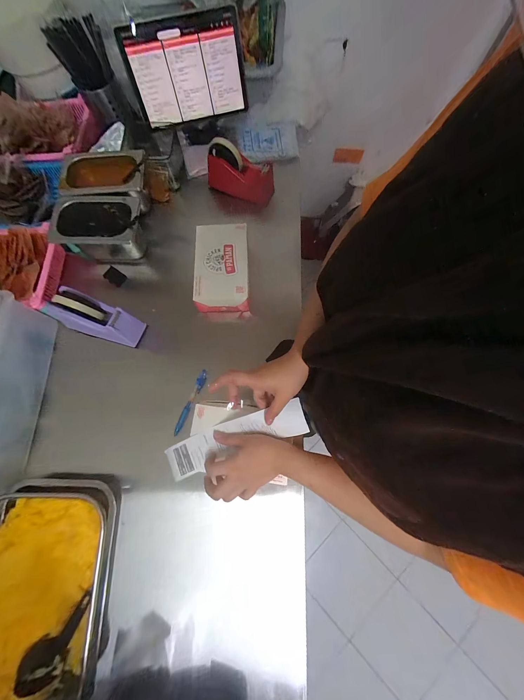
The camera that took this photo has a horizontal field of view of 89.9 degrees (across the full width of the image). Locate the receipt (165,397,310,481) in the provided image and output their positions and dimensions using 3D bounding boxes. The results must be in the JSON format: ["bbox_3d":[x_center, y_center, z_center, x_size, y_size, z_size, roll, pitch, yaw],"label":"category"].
[{"bbox_3d":[-0.045,0.145,0.429,0.242,0.018,0.058,-23,75,10],"label":"receipt"}]

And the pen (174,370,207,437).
[{"bbox_3d":[-0.140,0.102,0.516,0.014,0.008,0.132,23,77,7],"label":"pen"}]

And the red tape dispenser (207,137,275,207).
[{"bbox_3d":[-0.050,-0.406,0.615,0.152,0.125,0.049,13,75,5],"label":"red tape dispenser"}]

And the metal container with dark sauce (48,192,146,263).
[{"bbox_3d":[-0.338,-0.255,0.566,0.175,0.098,0.113,-1,75,1],"label":"metal container with dark sauce"}]

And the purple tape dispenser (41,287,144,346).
[{"bbox_3d":[-0.322,-0.064,0.515,0.145,0.105,0.065,17,76,6],"label":"purple tape dispenser"}]

